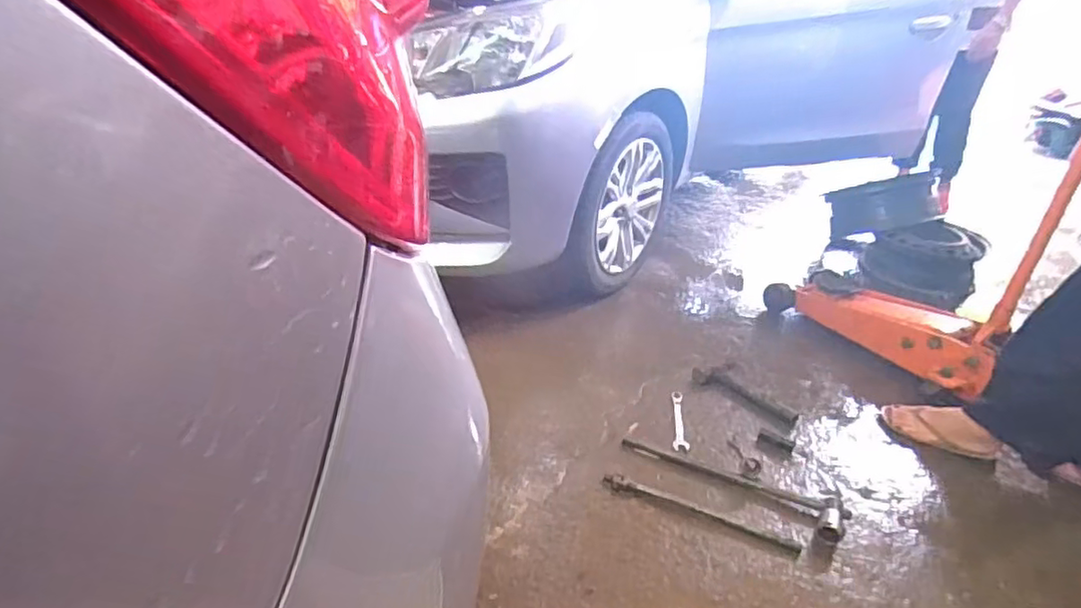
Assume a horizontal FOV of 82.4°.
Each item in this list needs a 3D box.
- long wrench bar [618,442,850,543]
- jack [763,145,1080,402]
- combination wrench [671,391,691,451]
[{"bbox_3d":[0.390,0.361,1.279,0.457,0.033,0.085,18,31,25],"label":"long wrench bar"},{"bbox_3d":[0.918,-0.346,1.400,0.242,1.075,0.582,-12,32,-26],"label":"jack"},{"bbox_3d":[0.323,0.272,1.448,0.036,0.009,0.221,5,28,4],"label":"combination wrench"}]

